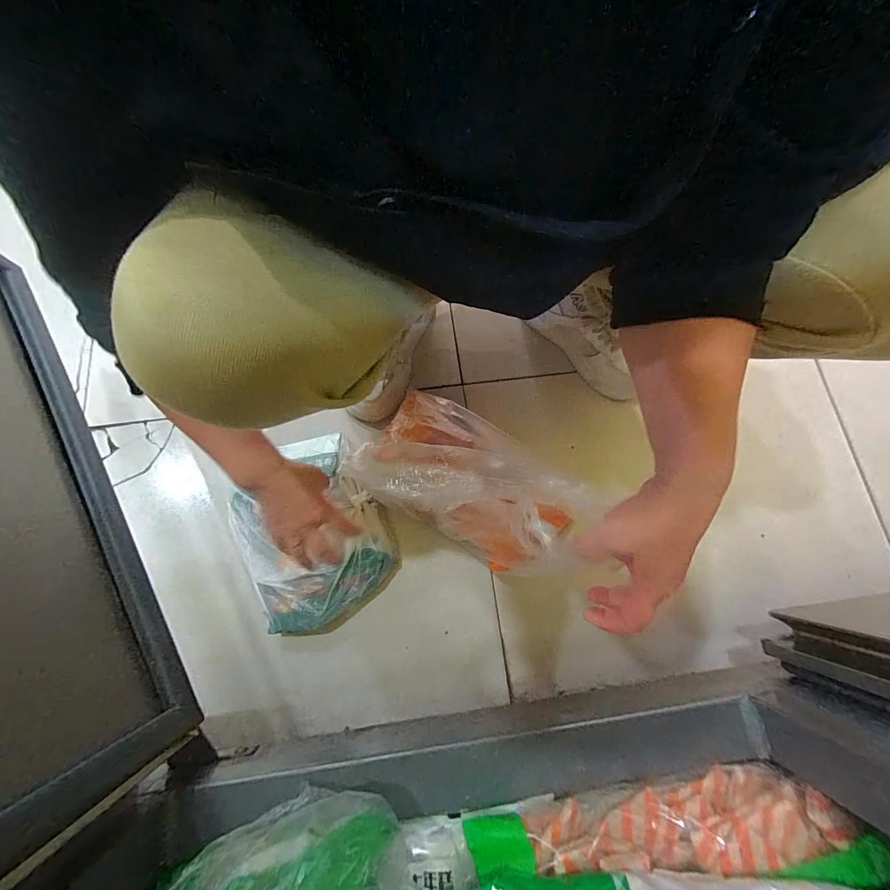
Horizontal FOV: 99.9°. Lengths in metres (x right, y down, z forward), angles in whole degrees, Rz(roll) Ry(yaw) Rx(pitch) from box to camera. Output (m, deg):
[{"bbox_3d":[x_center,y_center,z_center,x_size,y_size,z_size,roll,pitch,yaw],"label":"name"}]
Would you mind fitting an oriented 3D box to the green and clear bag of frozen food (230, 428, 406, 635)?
[{"bbox_3d":[-0.183,0.117,0.516,0.183,0.054,0.254,-24,78,-6],"label":"green and clear bag of frozen food"}]

